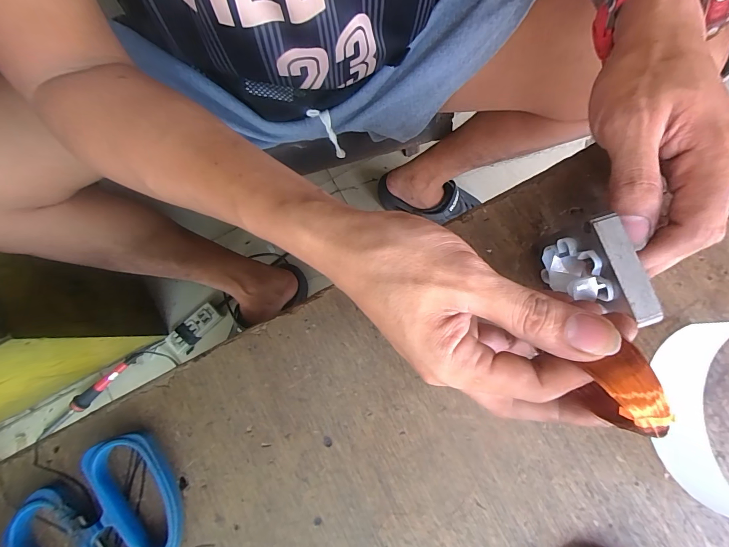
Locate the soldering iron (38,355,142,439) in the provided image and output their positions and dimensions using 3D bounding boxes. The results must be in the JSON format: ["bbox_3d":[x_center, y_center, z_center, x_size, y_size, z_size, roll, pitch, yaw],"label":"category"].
[{"bbox_3d":[-0.535,0.234,0.648,0.232,0.031,0.032,-39,82,-7],"label":"soldering iron"}]

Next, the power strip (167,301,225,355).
[{"bbox_3d":[-0.344,0.111,0.677,0.048,0.029,0.114,43,82,7],"label":"power strip"}]

